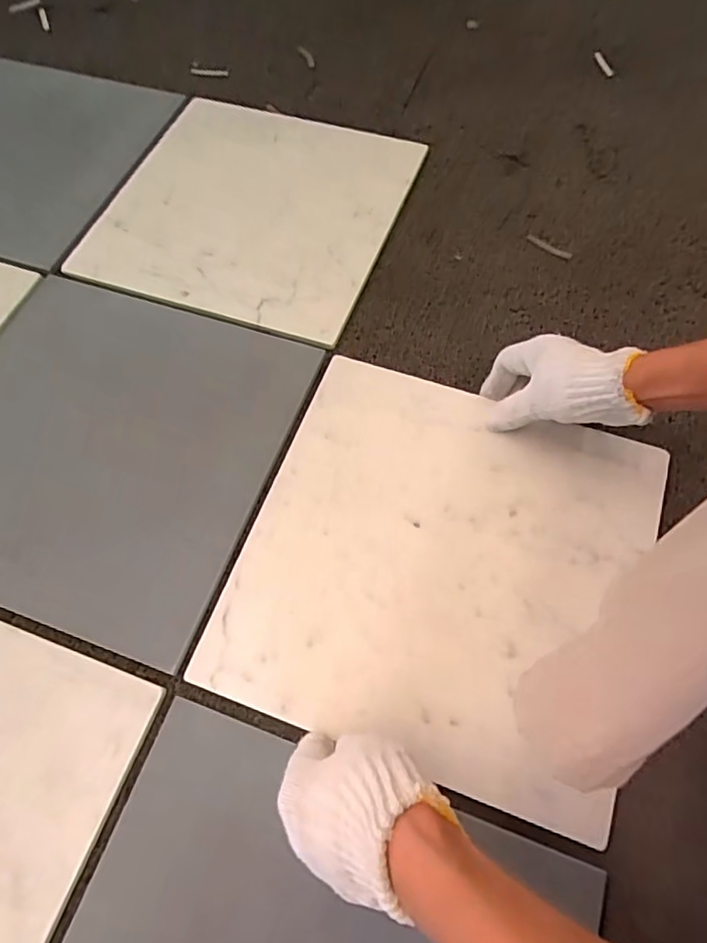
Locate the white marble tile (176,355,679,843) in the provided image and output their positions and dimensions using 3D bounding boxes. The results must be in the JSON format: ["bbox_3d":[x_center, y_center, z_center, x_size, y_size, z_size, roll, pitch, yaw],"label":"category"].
[{"bbox_3d":[0.068,0.064,0.447,0.299,0.016,0.301,18,66,8],"label":"white marble tile"}]

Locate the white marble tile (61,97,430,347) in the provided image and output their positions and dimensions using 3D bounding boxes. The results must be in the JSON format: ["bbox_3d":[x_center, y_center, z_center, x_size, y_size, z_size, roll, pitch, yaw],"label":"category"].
[{"bbox_3d":[-0.111,-0.307,0.629,0.308,0.013,0.321,19,66,9],"label":"white marble tile"}]

